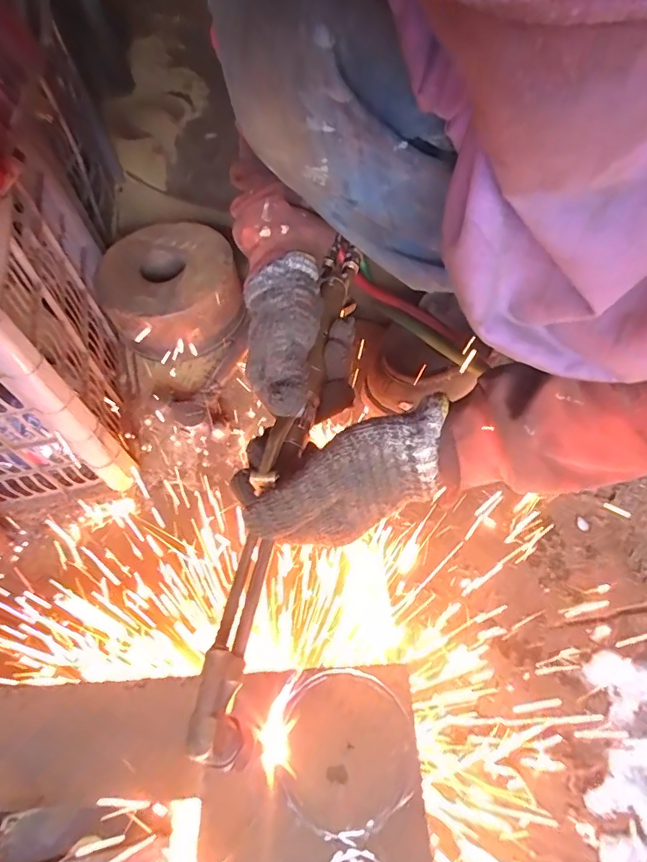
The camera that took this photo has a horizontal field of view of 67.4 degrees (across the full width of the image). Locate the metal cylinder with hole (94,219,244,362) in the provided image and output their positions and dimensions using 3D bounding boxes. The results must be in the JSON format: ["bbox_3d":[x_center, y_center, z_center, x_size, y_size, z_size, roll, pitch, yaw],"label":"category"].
[{"bbox_3d":[-0.199,-0.181,0.618,0.160,0.095,0.179,-34,61,-16],"label":"metal cylinder with hole"}]

